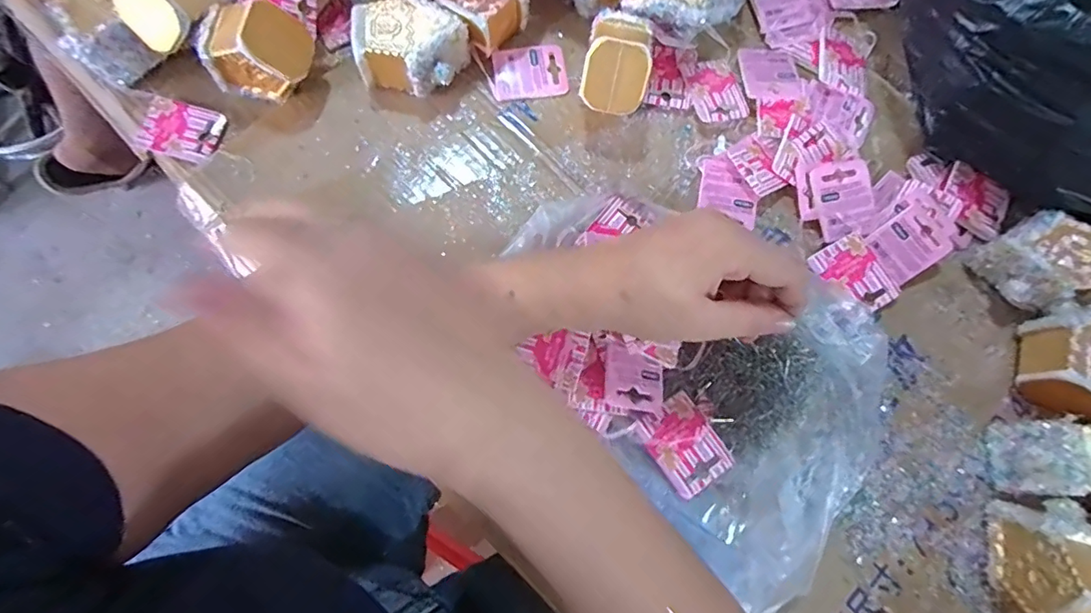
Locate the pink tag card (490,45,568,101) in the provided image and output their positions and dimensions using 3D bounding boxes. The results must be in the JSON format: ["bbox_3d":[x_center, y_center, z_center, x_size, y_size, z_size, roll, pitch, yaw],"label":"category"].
[{"bbox_3d":[-0.014,-0.198,0.440,0.064,0.004,0.045,-9,85,-7],"label":"pink tag card"}]

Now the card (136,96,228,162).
[{"bbox_3d":[-0.294,-0.142,0.419,0.058,0.008,0.045,15,81,-5],"label":"card"}]

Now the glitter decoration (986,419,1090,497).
[{"bbox_3d":[0.352,0.102,0.347,0.084,0.055,0.050,-8,66,31],"label":"glitter decoration"}]

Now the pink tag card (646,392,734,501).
[{"bbox_3d":[0.096,0.095,0.357,0.045,0.006,0.058,-34,81,-11],"label":"pink tag card"}]

